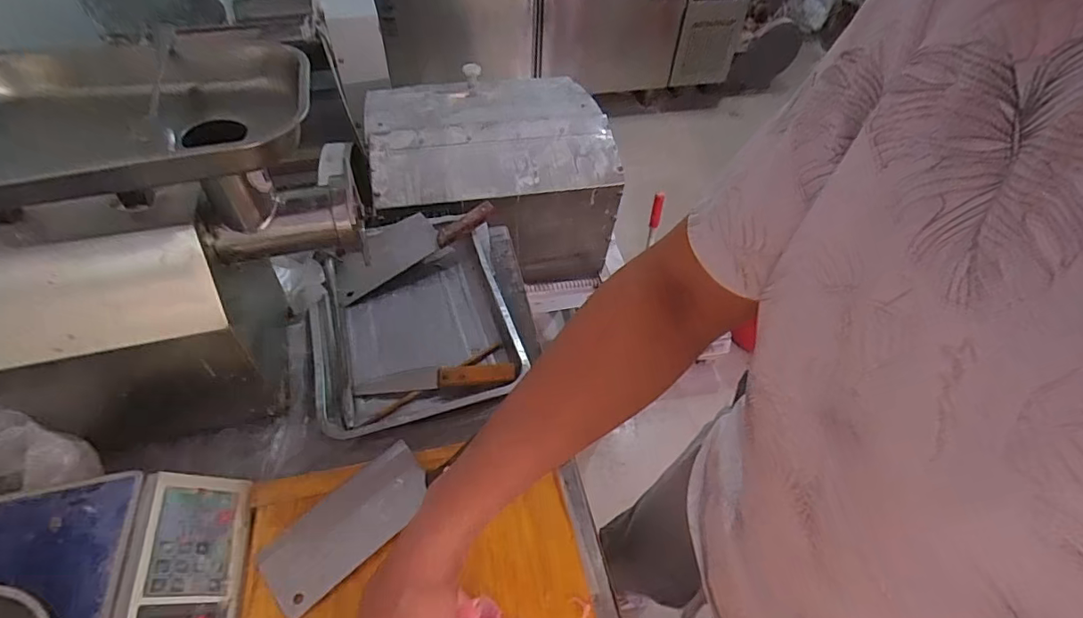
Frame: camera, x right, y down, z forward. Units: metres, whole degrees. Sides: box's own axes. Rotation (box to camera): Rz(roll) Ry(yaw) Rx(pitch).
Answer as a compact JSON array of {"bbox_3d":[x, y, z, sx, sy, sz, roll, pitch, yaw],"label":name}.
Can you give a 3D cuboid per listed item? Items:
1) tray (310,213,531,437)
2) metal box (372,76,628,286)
[{"bbox_3d":[-0.196,0.021,0.823,0.301,0.048,0.374,-11,51,-11],"label":"tray"},{"bbox_3d":[-0.127,-0.309,1.281,0.511,0.372,0.441,-9,50,-10],"label":"metal box"}]

